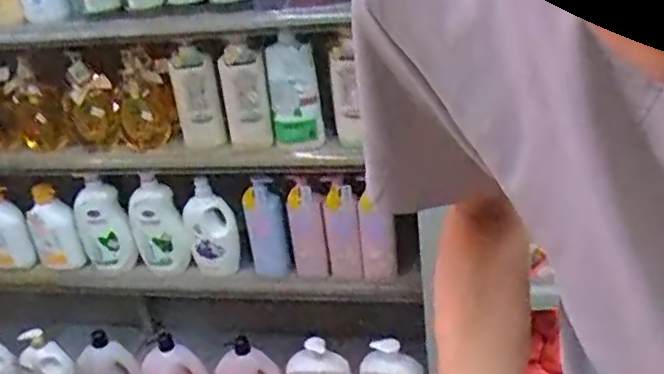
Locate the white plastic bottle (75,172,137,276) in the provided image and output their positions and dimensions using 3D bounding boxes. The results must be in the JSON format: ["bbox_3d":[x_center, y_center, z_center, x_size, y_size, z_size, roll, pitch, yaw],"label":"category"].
[{"bbox_3d":[-0.504,0.083,1.476,0.116,0.240,0.063,-9,20,-3],"label":"white plastic bottle"}]

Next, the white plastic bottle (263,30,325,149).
[{"bbox_3d":[-0.070,-0.178,1.234,0.091,0.204,0.059,-8,27,-2],"label":"white plastic bottle"}]

